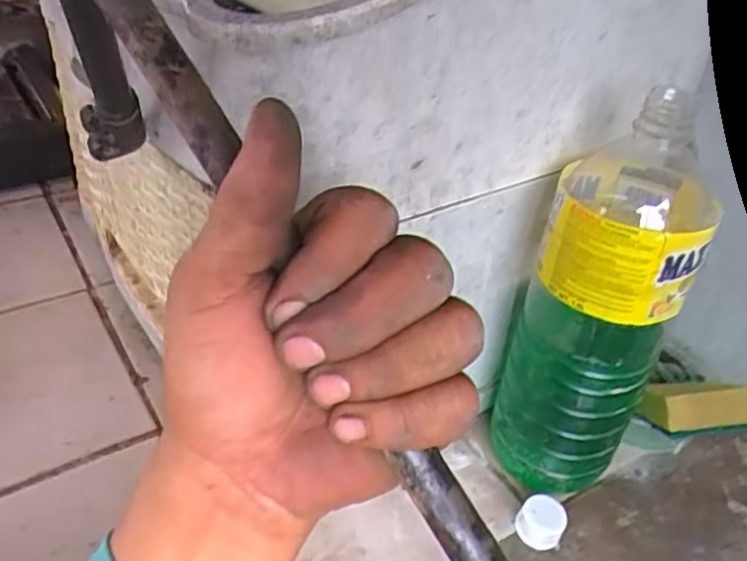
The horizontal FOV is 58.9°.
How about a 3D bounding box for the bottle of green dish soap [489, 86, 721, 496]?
[{"bbox_3d":[0.141,0.025,0.431,0.084,0.274,0.093,13,37,10],"label":"bottle of green dish soap"}]

